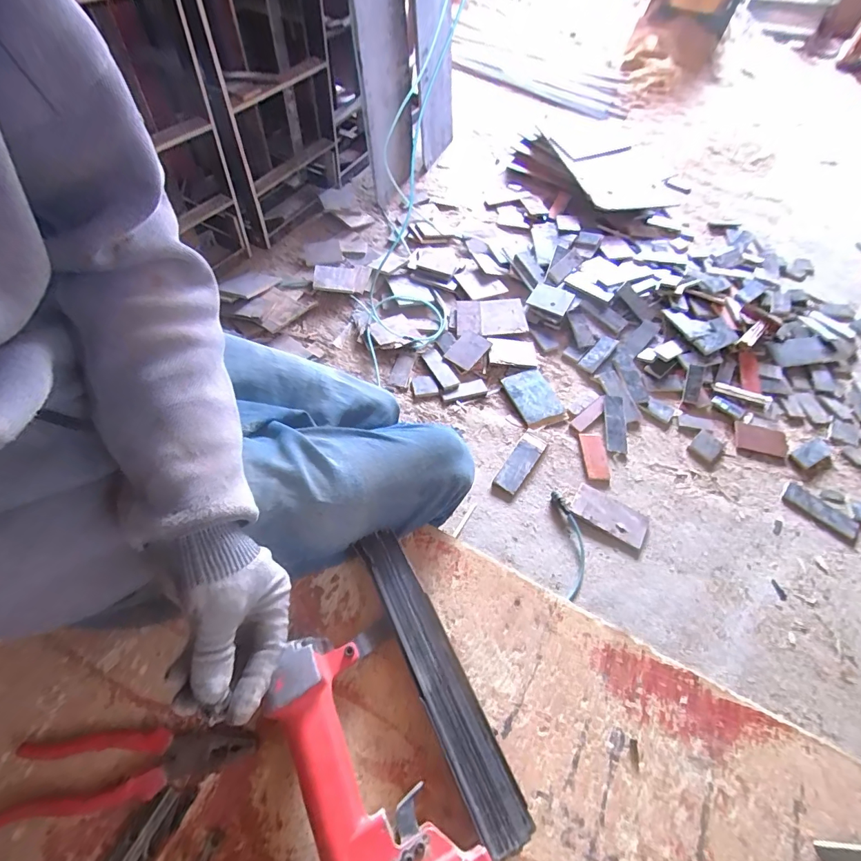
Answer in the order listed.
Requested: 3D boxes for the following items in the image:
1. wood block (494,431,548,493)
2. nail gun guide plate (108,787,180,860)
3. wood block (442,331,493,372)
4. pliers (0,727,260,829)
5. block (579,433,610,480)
[{"bbox_3d":[0.278,0.098,1.287,0.076,0.026,0.215,32,64,16],"label":"wood block"},{"bbox_3d":[-0.236,0.331,0.330,0.026,0.004,0.077,26,60,12],"label":"nail gun guide plate"},{"bbox_3d":[0.137,-0.299,1.516,0.119,0.019,0.147,36,66,18],"label":"wood block"},{"bbox_3d":[-0.251,0.283,0.351,0.192,0.021,0.052,-4,59,-7],"label":"pliers"},{"bbox_3d":[0.519,0.084,1.320,0.070,0.012,0.160,1,60,-1],"label":"block"}]

